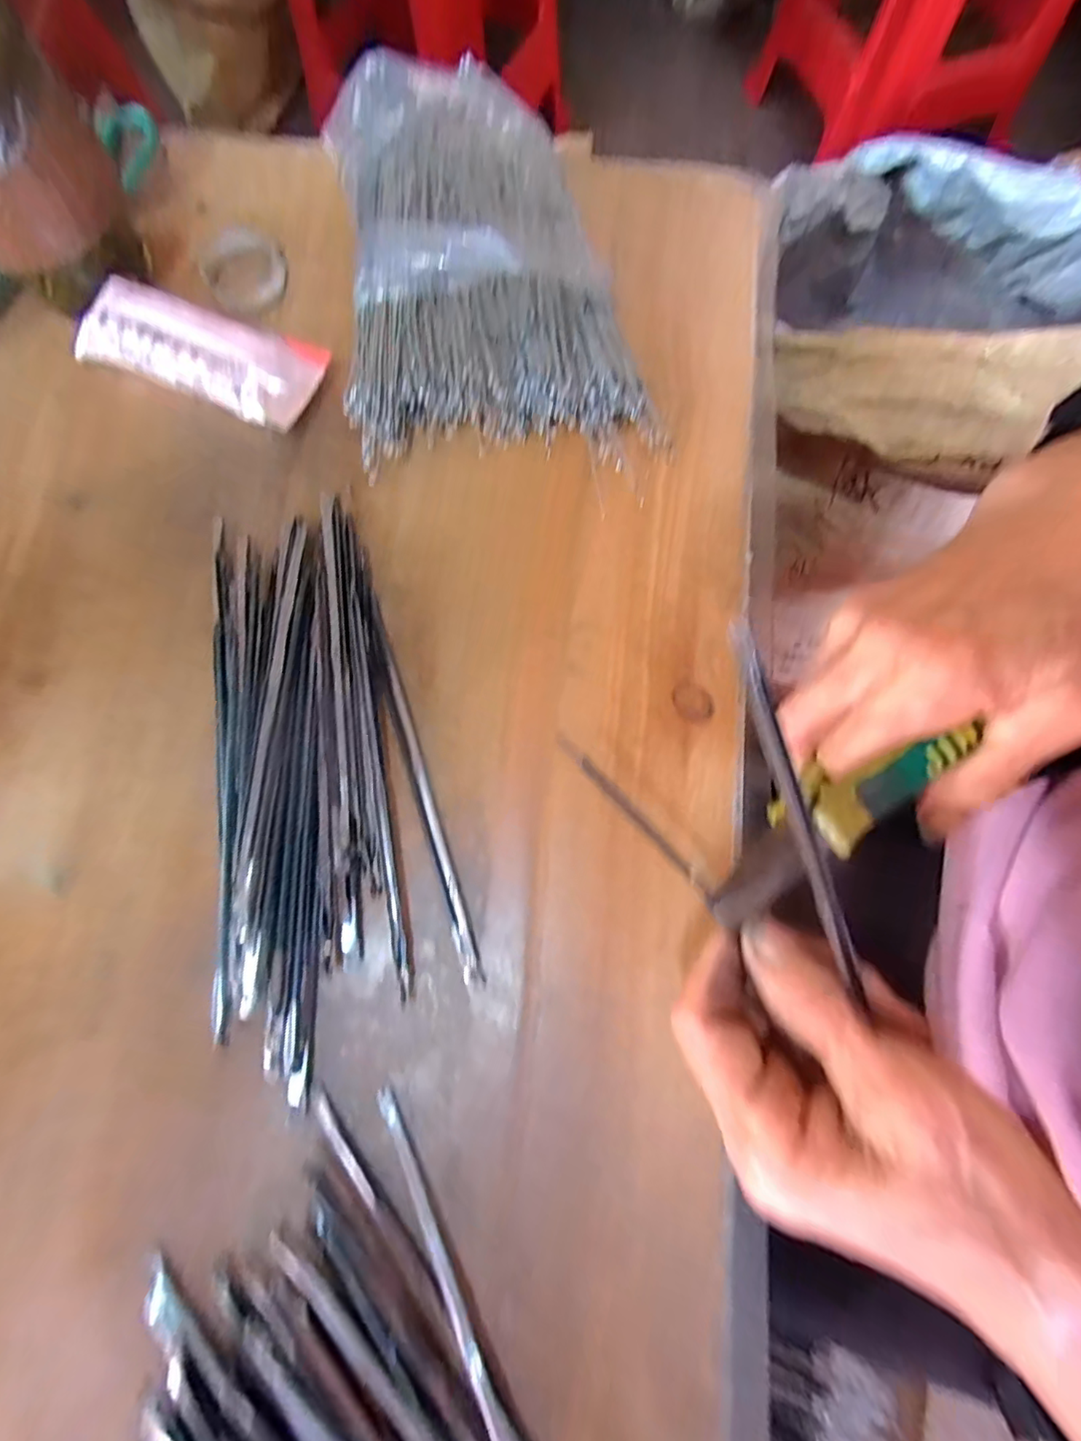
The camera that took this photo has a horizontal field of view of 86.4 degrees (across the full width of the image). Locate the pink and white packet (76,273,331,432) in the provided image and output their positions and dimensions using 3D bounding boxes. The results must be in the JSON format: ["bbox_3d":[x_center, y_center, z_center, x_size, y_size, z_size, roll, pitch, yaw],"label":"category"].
[{"bbox_3d":[-0.181,-0.197,0.304,0.125,0.029,0.049,21,77,6],"label":"pink and white packet"}]

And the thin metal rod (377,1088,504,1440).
[{"bbox_3d":[-0.027,0.227,0.209,0.007,0.012,0.172,-25,77,-5],"label":"thin metal rod"}]

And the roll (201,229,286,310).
[{"bbox_3d":[-0.169,-0.258,0.331,0.045,0.013,0.046,0,76,1],"label":"roll"}]

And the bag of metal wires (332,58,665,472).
[{"bbox_3d":[-0.041,-0.245,0.308,0.150,0.043,0.245,-15,76,-3],"label":"bag of metal wires"}]

